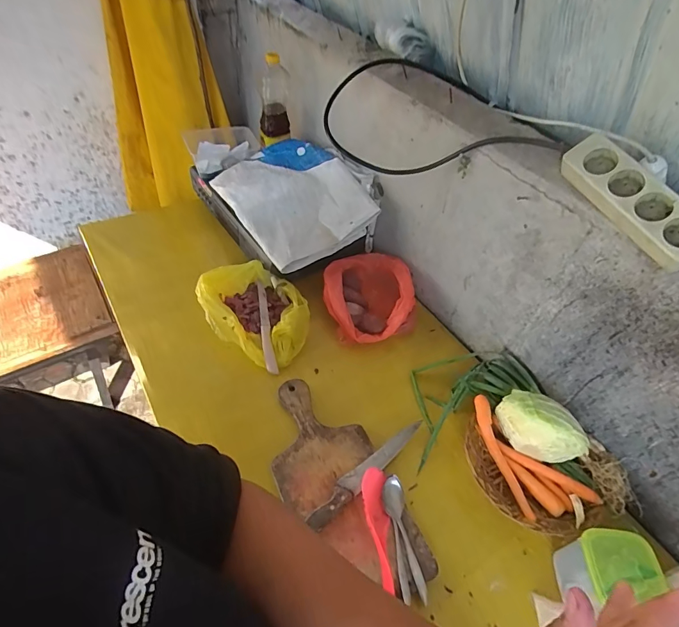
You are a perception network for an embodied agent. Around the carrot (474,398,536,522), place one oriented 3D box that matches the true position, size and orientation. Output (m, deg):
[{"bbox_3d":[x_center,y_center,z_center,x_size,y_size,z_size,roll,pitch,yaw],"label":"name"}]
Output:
[{"bbox_3d":[0.273,0.242,0.694,0.027,0.030,0.203,-14,71,-17],"label":"carrot"}]

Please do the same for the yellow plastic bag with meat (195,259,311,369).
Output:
[{"bbox_3d":[-0.174,-0.006,0.836,0.243,0.064,0.174,28,53,17],"label":"yellow plastic bag with meat"}]

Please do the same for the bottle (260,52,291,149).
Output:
[{"bbox_3d":[-0.161,-0.515,1.001,0.072,0.195,0.067,-6,51,-10],"label":"bottle"}]

